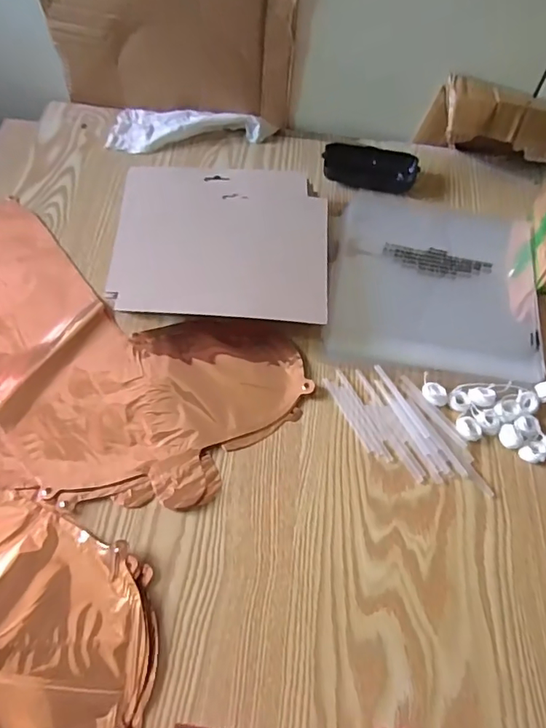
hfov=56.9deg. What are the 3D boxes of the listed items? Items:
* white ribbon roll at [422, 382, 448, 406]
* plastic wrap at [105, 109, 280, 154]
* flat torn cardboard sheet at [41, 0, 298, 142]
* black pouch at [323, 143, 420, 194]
[{"bbox_3d":[0.145,0.027,0.452,0.017,0.010,0.022,-18,62,-12],"label":"white ribbon roll"},{"bbox_3d":[-0.100,-0.292,0.618,0.197,0.026,0.075,2,60,-1],"label":"plastic wrap"},{"bbox_3d":[-0.116,-0.365,0.569,0.276,0.178,0.013,9,60,3],"label":"flat torn cardboard sheet"},{"bbox_3d":[0.117,-0.239,0.610,0.110,0.021,0.056,5,60,0],"label":"black pouch"}]

